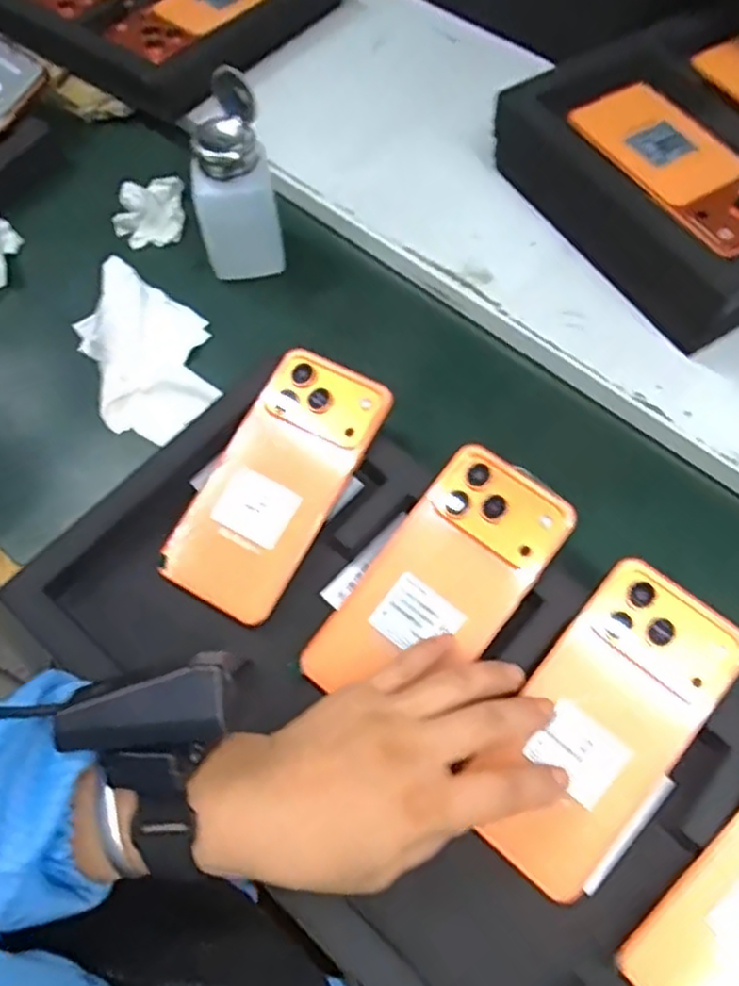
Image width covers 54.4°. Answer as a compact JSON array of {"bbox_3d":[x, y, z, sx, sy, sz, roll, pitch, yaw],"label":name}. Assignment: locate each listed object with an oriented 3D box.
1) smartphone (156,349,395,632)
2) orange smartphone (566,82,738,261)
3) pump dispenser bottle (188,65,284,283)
[{"bbox_3d":[-0.056,-0.008,0.431,0.077,0.008,0.162,28,79,10],"label":"smartphone"},{"bbox_3d":[0.210,-0.223,0.489,0.079,0.007,0.160,-33,68,-14],"label":"orange smartphone"},{"bbox_3d":[-0.093,-0.206,0.493,0.058,0.129,0.046,-16,65,-7],"label":"pump dispenser bottle"}]

